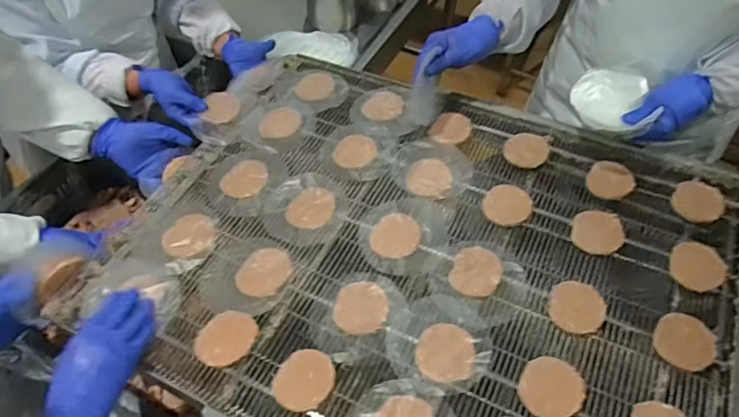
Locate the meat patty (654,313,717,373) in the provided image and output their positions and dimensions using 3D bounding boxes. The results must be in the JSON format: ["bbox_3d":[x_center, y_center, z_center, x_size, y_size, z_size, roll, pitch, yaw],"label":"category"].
[{"bbox_3d":[0.368,0.155,0.639,0.071,0.012,0.065,2,53,-3],"label":"meat patty"}]

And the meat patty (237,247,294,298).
[{"bbox_3d":[-0.135,0.081,0.709,0.065,0.013,0.071,2,53,-3],"label":"meat patty"}]

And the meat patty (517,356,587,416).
[{"bbox_3d":[0.202,0.197,0.604,0.068,0.011,0.067,2,53,-3],"label":"meat patty"}]

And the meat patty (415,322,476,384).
[{"bbox_3d":[0.089,0.166,0.636,0.066,0.004,0.069,-6,53,-9],"label":"meat patty"}]

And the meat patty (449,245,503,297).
[{"bbox_3d":[0.140,0.081,0.712,0.061,0.011,0.071,17,53,9],"label":"meat patty"}]

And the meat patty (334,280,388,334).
[{"bbox_3d":[-0.010,0.122,0.680,0.063,0.006,0.069,2,53,-3],"label":"meat patty"}]

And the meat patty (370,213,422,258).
[{"bbox_3d":[0.036,0.037,0.750,0.067,0.007,0.068,-5,53,-8],"label":"meat patty"}]

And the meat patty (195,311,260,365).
[{"bbox_3d":[-0.172,0.157,0.661,0.065,0.006,0.071,2,53,-3],"label":"meat patty"}]

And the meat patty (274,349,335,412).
[{"bbox_3d":[-0.073,0.196,0.627,0.063,0.011,0.068,2,53,-3],"label":"meat patty"}]

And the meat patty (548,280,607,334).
[{"bbox_3d":[0.254,0.120,0.668,0.064,0.012,0.065,2,53,-3],"label":"meat patty"}]

